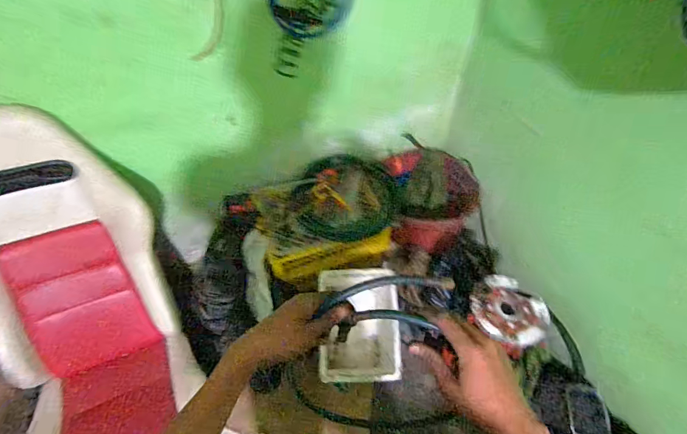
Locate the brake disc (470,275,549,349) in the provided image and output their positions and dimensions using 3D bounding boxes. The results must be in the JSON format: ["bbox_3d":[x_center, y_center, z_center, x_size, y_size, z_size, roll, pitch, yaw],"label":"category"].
[{"bbox_3d":[0.466,0.266,1.081,0.195,0.039,0.178,36,58,27],"label":"brake disc"}]

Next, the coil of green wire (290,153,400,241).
[{"bbox_3d":[0.008,-0.075,1.455,0.397,0.060,0.332,-9,88,-11],"label":"coil of green wire"}]

